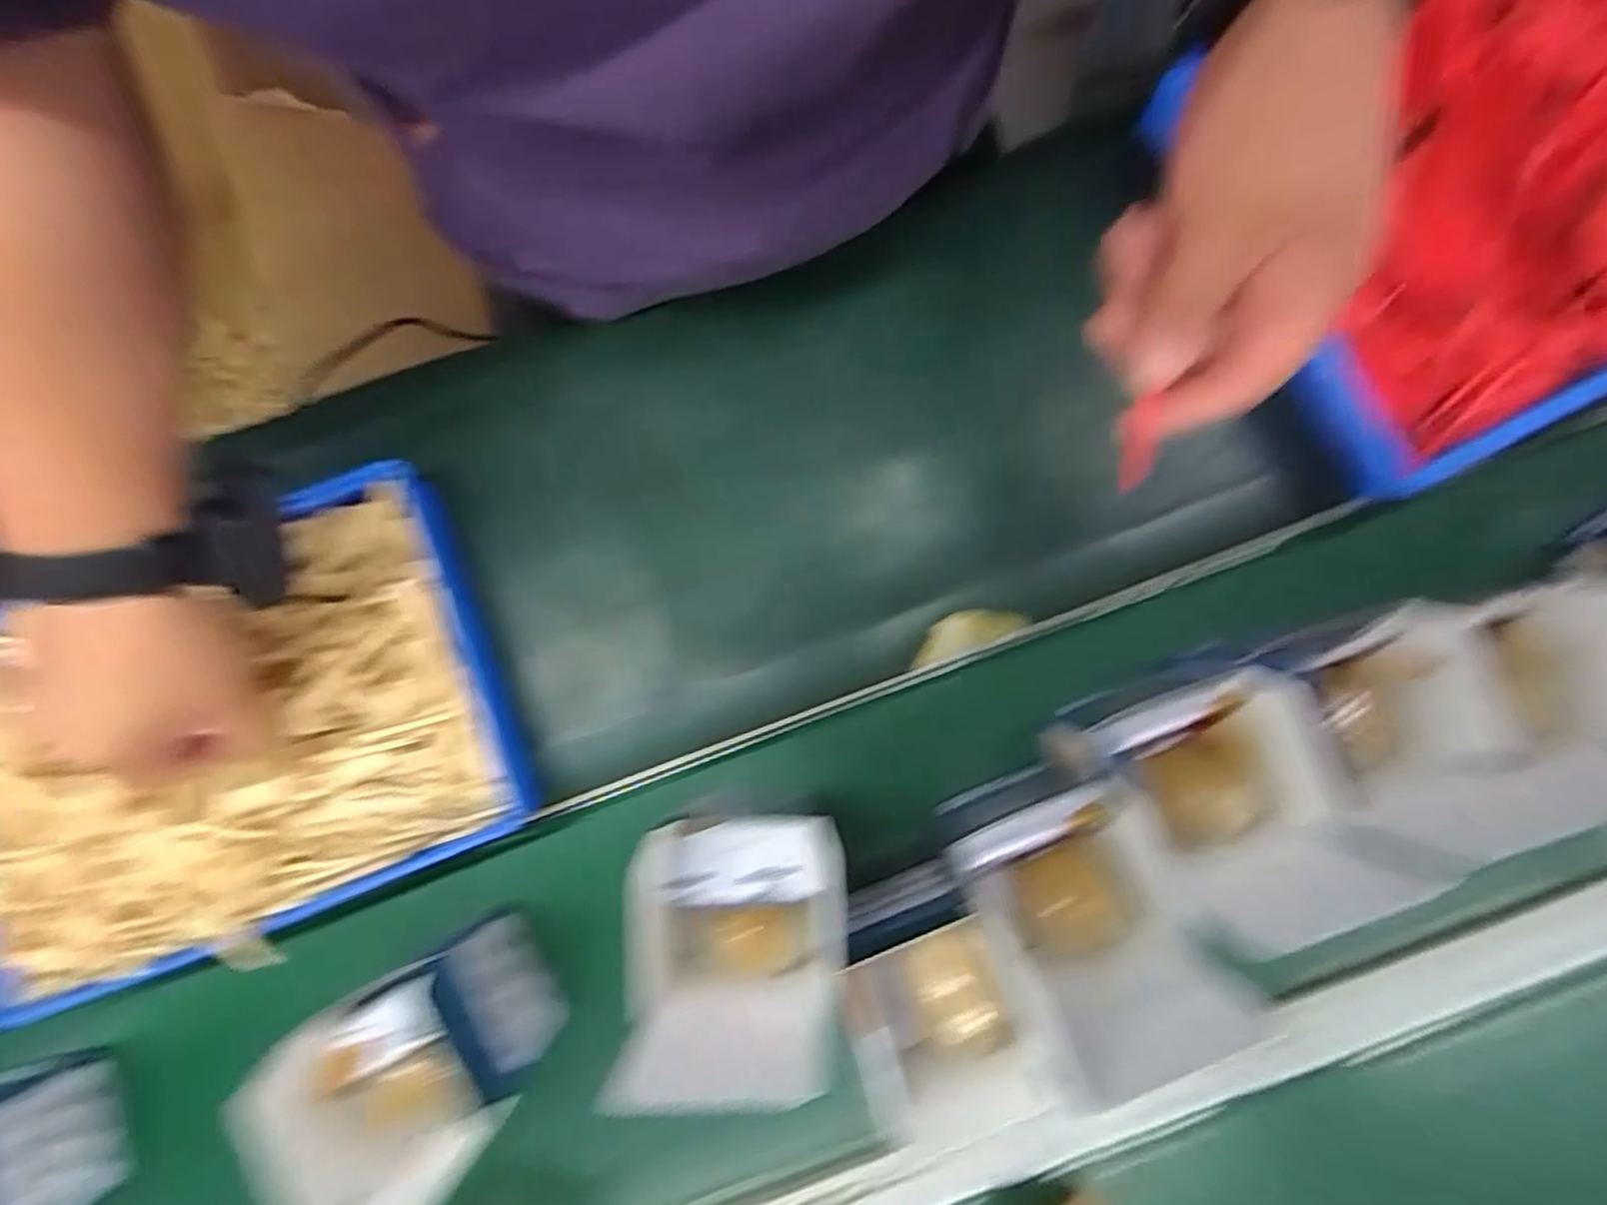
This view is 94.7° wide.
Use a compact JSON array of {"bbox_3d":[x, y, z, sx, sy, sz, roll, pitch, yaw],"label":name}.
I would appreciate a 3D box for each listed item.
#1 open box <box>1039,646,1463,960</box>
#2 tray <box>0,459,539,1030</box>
[{"bbox_3d":[0.199,0.082,0.349,0.105,0.115,0.106,-30,81,-6],"label":"open box"},{"bbox_3d":[-0.348,0.078,0.432,0.322,0.051,0.229,-18,80,-4],"label":"tray"}]

